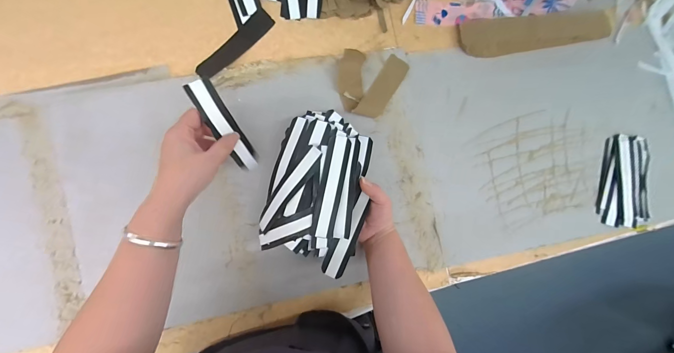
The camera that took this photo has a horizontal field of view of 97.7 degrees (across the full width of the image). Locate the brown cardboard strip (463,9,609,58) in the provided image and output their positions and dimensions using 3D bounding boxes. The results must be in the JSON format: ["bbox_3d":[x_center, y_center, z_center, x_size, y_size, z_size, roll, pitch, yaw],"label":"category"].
[{"bbox_3d":[0.341,-0.245,0.495,0.273,0.027,0.057,-10,93,-6],"label":"brown cardboard strip"}]

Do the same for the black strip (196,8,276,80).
[{"bbox_3d":[-0.153,-0.198,0.445,0.136,0.008,0.032,-45,96,-3],"label":"black strip"}]

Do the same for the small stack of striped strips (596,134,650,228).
[{"bbox_3d":[0.520,0.008,0.531,0.084,0.020,0.162,5,91,-7],"label":"small stack of striped strips"}]

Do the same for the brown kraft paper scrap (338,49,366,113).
[{"bbox_3d":[0.023,-0.153,0.458,0.039,0.033,0.096,4,91,-7],"label":"brown kraft paper scrap"}]

